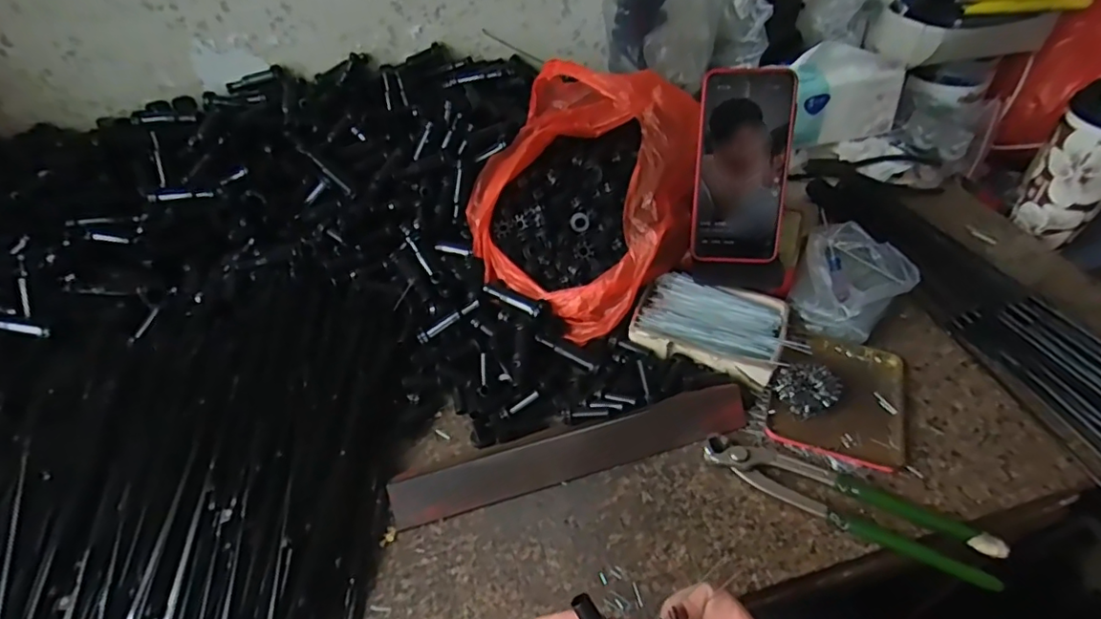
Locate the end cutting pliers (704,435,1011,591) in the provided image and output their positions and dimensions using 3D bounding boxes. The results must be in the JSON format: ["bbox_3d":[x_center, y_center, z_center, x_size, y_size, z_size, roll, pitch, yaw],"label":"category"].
[{"bbox_3d":[0.213,0.136,0.407,0.196,0.027,0.044,27,56,17],"label":"end cutting pliers"}]

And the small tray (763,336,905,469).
[{"bbox_3d":[0.241,0.069,0.472,0.101,0.019,0.123,20,54,13],"label":"small tray"}]

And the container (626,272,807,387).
[{"bbox_3d":[0.146,0.009,0.501,0.133,0.027,0.087,18,54,11],"label":"container"}]

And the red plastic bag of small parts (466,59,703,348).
[{"bbox_3d":[0.030,-0.118,0.532,0.210,0.125,0.216,27,56,17],"label":"red plastic bag of small parts"}]

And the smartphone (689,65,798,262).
[{"bbox_3d":[0.167,-0.124,0.494,0.079,0.160,0.016,3,17,12],"label":"smartphone"}]

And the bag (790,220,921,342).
[{"bbox_3d":[0.283,-0.026,0.529,0.092,0.046,0.118,19,51,21],"label":"bag"}]

